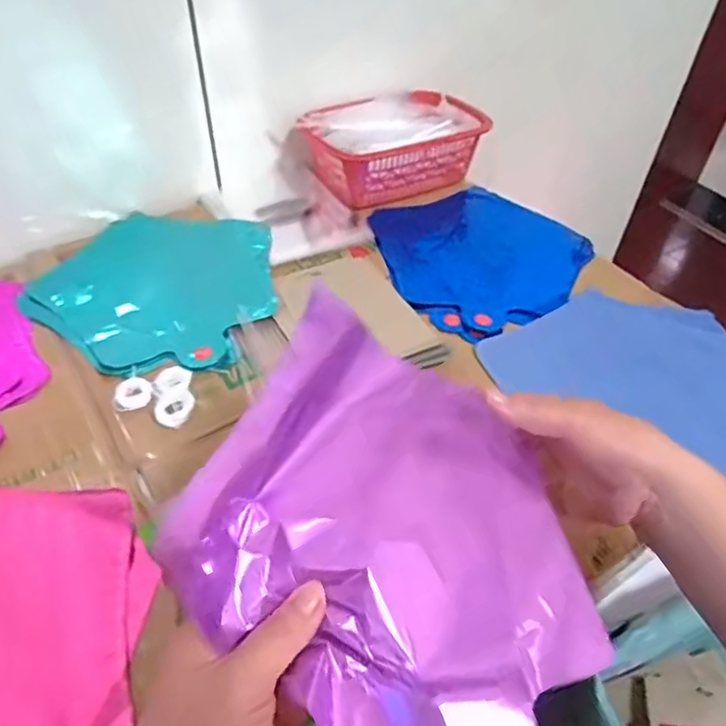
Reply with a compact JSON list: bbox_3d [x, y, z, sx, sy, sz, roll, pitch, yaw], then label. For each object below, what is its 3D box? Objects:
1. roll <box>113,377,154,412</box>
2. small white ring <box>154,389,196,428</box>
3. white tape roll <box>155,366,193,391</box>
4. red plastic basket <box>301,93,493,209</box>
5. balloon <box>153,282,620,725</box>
[{"bbox_3d":[-0.184,0.025,0.475,0.029,0.008,0.028,1,47,-1],"label":"roll"},{"bbox_3d":[-0.148,0.034,0.463,0.028,0.009,0.031,22,50,18],"label":"small white ring"},{"bbox_3d":[-0.155,0.012,0.487,0.030,0.010,0.029,1,47,-1],"label":"white tape roll"},{"bbox_3d":[0.040,-0.270,0.725,0.212,0.067,0.134,-27,53,-24],"label":"red plastic basket"},{"bbox_3d":[0.027,0.072,0.283,0.179,0.074,0.189,19,49,16],"label":"balloon"}]

